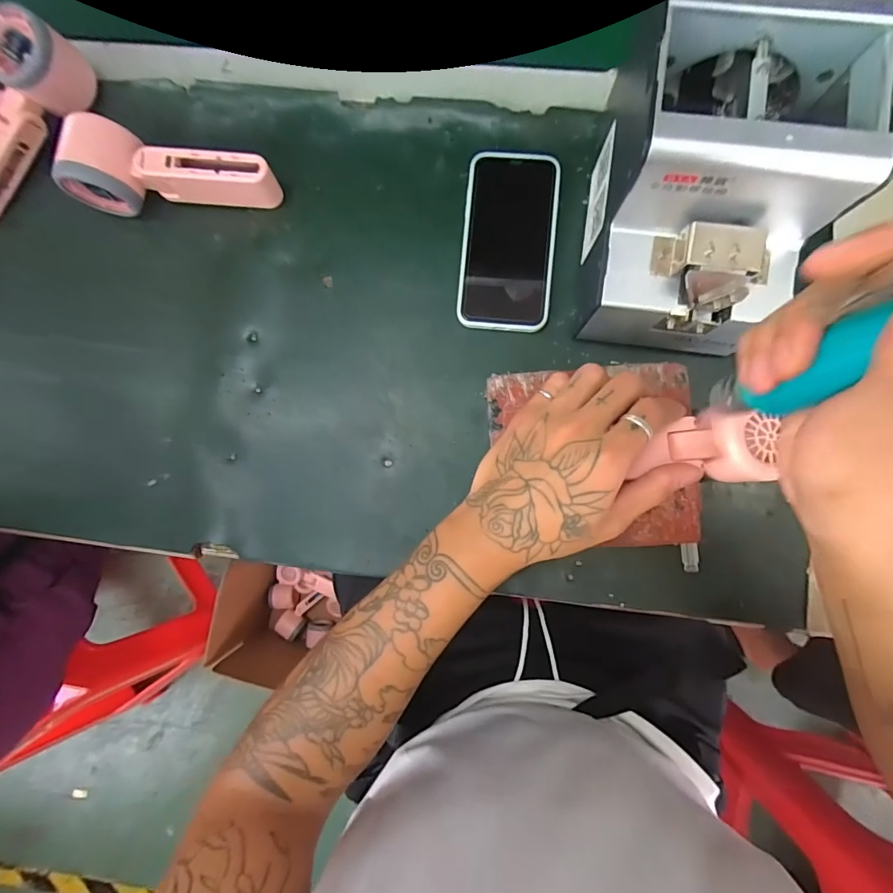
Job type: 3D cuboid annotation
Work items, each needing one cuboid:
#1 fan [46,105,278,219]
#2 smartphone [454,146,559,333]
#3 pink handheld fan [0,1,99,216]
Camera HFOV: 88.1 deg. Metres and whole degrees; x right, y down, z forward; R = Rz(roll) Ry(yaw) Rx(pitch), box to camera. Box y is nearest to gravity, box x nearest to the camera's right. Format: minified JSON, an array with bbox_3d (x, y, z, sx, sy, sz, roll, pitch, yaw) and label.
[{"bbox_3d":[-0.223,-0.217,0.376,0.155,0.052,0.058,13,87,4],"label":"fan"},{"bbox_3d":[0.052,-0.170,0.382,0.075,0.008,0.146,5,86,3],"label":"smartphone"},{"bbox_3d":[-0.364,-0.268,0.379,0.052,0.056,0.167,37,88,5],"label":"pink handheld fan"}]

